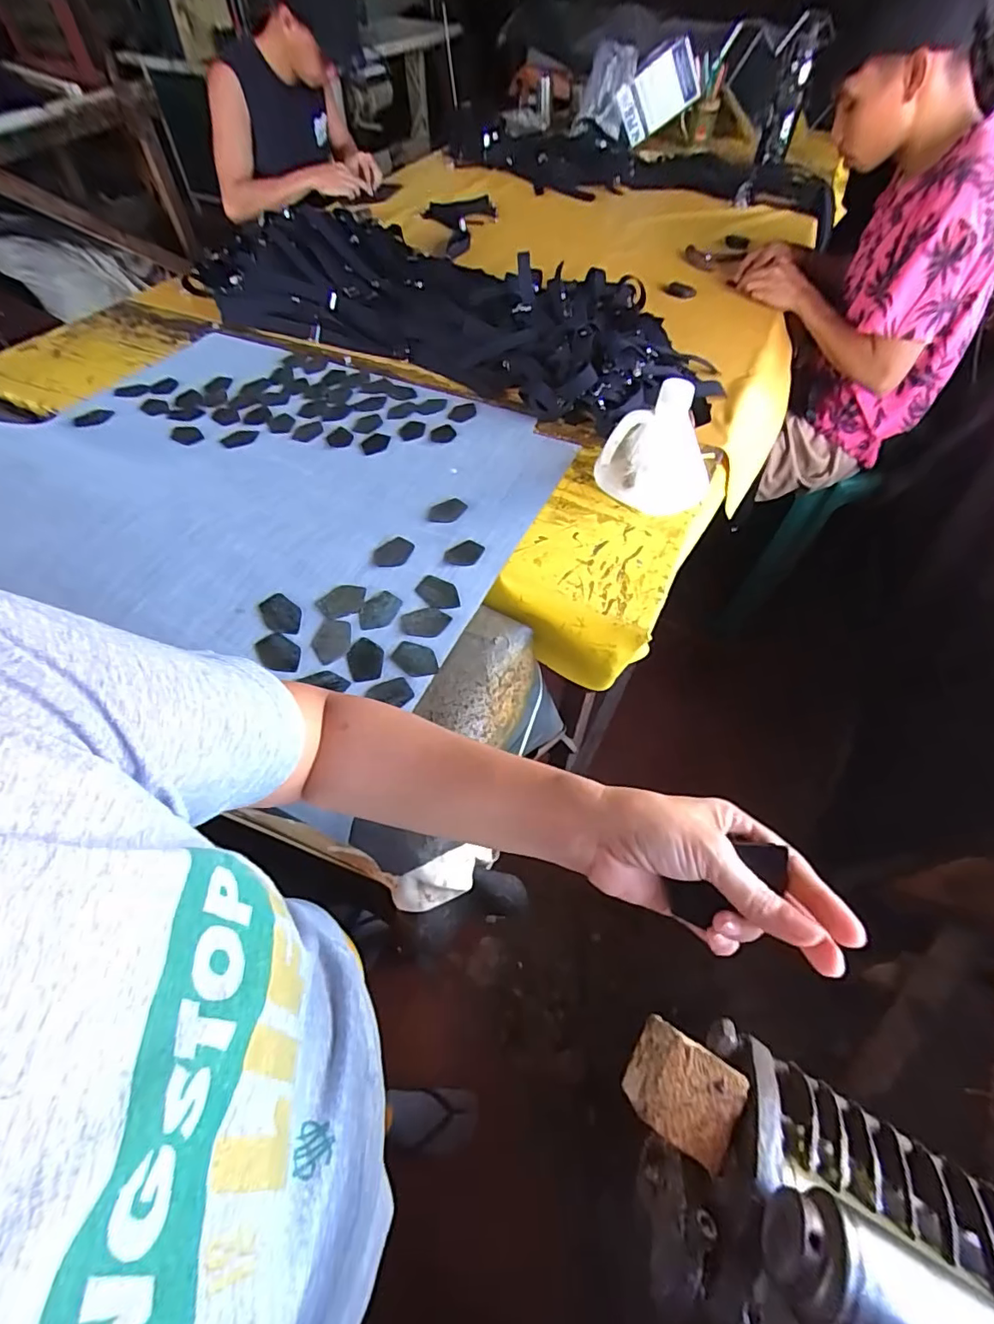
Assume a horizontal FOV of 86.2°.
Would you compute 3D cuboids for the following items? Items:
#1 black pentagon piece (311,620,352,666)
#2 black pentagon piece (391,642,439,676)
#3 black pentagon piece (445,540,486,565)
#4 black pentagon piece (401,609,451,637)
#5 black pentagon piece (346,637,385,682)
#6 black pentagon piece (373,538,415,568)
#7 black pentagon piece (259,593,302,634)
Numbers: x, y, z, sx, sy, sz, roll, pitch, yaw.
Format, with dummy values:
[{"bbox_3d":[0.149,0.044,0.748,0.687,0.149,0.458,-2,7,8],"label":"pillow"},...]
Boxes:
[{"bbox_3d":[-0.183,-0.023,0.587,0.039,0.008,0.054,23,59,13],"label":"black pentagon piece"},{"bbox_3d":[-0.087,-0.002,0.582,0.053,0.006,0.036,38,63,21],"label":"black pentagon piece"},{"bbox_3d":[-0.041,-0.136,0.665,0.038,0.004,0.047,22,59,13],"label":"black pentagon piece"},{"bbox_3d":[-0.081,-0.044,0.604,0.054,0.007,0.036,0,56,-1],"label":"black pentagon piece"},{"bbox_3d":[-0.143,-0.002,0.579,0.038,0.004,0.054,-9,57,-7],"label":"black pentagon piece"},{"bbox_3d":[-0.127,-0.132,0.647,0.039,0.004,0.053,19,58,11],"label":"black pentagon piece"},{"bbox_3d":[-0.239,-0.051,0.591,0.038,0.004,0.050,-31,82,-12],"label":"black pentagon piece"}]

